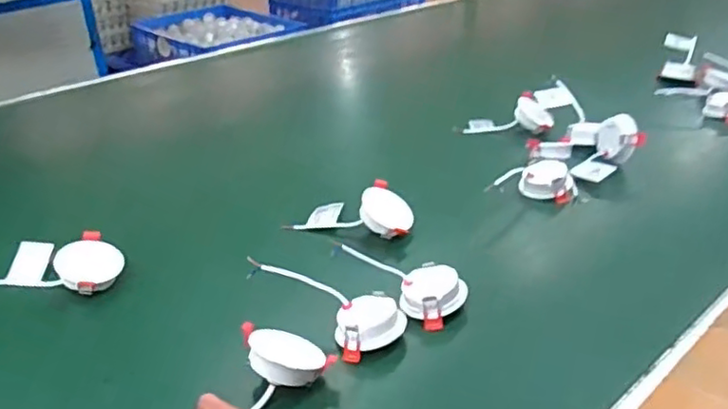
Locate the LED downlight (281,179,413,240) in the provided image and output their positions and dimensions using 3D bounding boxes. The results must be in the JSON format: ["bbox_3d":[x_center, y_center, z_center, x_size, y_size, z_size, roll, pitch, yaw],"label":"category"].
[{"bbox_3d":[-0.013,0.009,0.839,0.151,0.056,0.069,0,34,26],"label":"LED downlight"}]

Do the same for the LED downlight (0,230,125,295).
[{"bbox_3d":[-0.364,0.069,0.761,0.162,0.048,0.076,5,29,13],"label":"LED downlight"}]

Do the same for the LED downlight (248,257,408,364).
[{"bbox_3d":[-0.042,0.098,0.656,0.170,0.031,0.080,25,36,15],"label":"LED downlight"}]

